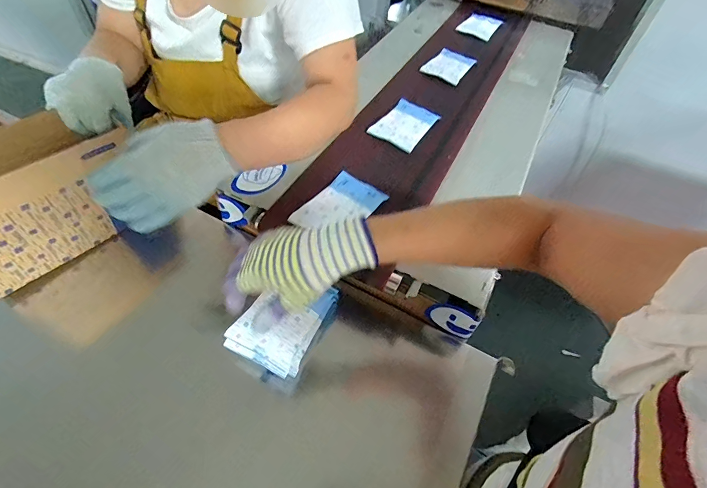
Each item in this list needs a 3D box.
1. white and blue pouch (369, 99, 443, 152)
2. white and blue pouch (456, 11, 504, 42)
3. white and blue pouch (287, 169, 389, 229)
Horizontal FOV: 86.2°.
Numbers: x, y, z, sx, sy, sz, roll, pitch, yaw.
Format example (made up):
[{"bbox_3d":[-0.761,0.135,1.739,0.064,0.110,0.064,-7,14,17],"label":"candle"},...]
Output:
[{"bbox_3d":[0.096,-0.222,0.690,0.086,0.012,0.131,29,57,16],"label":"white and blue pouch"},{"bbox_3d":[0.341,-0.577,0.998,0.091,0.020,0.158,31,58,17],"label":"white and blue pouch"},{"bbox_3d":[-0.018,-0.058,0.544,0.084,0.018,0.129,32,58,18],"label":"white and blue pouch"}]

